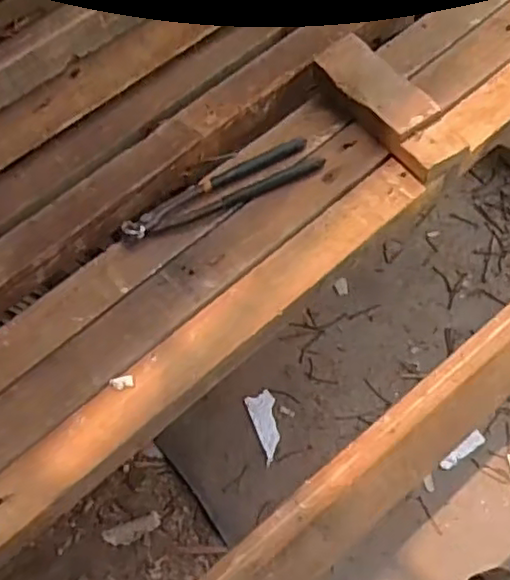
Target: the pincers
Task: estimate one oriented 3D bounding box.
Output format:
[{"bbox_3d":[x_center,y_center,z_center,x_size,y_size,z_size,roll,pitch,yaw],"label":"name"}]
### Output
[{"bbox_3d":[-0.037,-0.109,0.716,0.215,0.010,0.056,-22,62,-8],"label":"pincers"}]

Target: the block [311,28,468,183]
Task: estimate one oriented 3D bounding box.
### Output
[{"bbox_3d":[0.146,-0.200,0.734,0.069,0.038,0.201,-37,65,-15],"label":"block"}]

